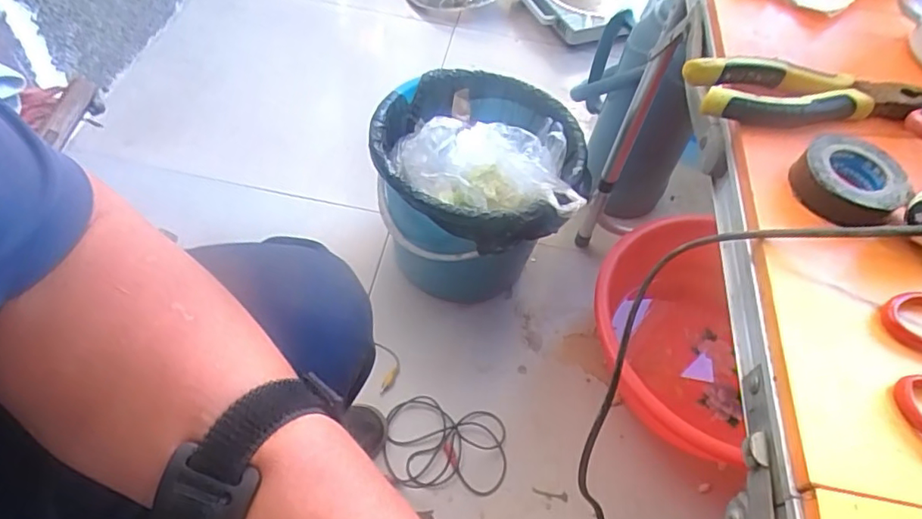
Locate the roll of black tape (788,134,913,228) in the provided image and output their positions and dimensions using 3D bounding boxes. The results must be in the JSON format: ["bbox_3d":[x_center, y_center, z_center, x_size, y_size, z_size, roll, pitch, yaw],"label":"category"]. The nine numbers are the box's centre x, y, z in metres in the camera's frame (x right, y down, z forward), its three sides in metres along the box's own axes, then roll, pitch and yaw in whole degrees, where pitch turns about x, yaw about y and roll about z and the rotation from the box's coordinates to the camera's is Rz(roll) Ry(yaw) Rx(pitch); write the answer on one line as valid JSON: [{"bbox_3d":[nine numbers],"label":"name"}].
[{"bbox_3d":[0.208,-0.042,0.304,0.052,0.019,0.051,1,54,-2],"label":"roll of black tape"}]

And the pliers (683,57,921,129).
[{"bbox_3d":[0.227,-0.099,0.347,0.168,0.028,0.042,4,54,0],"label":"pliers"}]

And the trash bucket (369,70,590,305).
[{"bbox_3d":[0.016,-0.085,0.852,0.285,0.273,0.262,3,54,-4],"label":"trash bucket"}]

